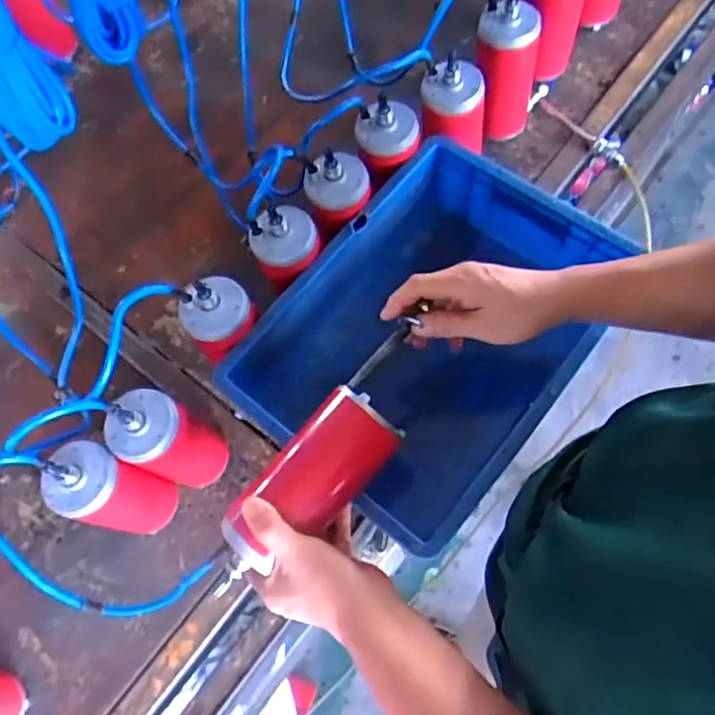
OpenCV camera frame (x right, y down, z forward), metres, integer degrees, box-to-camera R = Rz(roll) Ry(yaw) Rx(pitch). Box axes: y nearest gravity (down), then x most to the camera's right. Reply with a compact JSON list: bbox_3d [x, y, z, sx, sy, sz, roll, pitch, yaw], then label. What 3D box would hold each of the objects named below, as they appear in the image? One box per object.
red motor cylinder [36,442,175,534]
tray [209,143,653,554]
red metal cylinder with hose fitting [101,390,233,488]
[{"bbox_3d":[-0.264,0.149,0.670,0.072,0.190,0.076,8,70,10],"label":"red motor cylinder"},{"bbox_3d":[0.087,-0.009,0.730,0.295,0.194,0.395,37,77,19],"label":"tray"},{"bbox_3d":[-0.204,0.089,0.675,0.088,0.173,0.084,-1,72,2],"label":"red metal cylinder with hose fitting"}]

